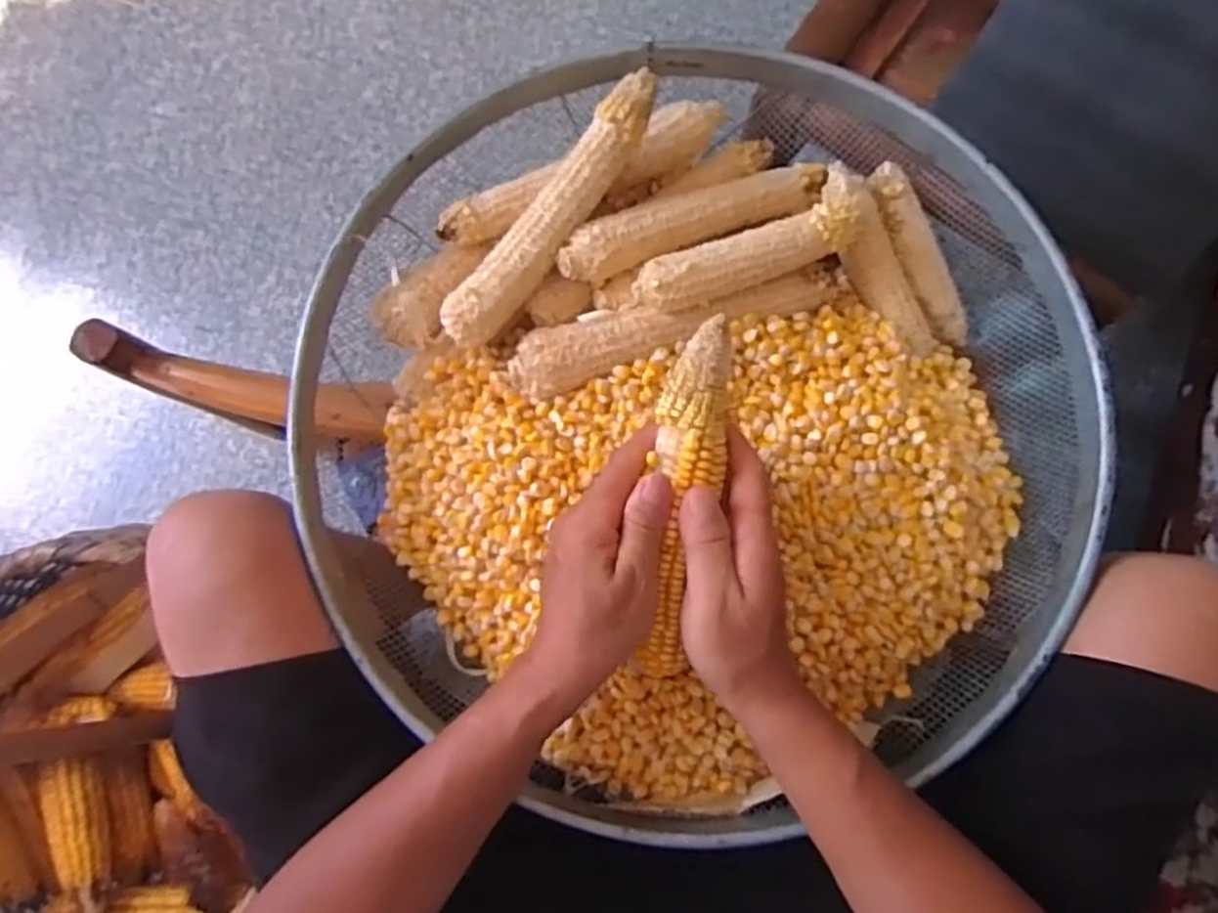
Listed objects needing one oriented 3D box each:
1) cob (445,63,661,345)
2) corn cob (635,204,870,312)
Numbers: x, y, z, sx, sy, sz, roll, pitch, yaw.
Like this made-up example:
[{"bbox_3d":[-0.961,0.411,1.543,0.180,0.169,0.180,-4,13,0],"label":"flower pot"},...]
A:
[{"bbox_3d":[-0.036,-0.158,0.511,0.037,0.028,0.203,39,96,7],"label":"cob"},{"bbox_3d":[0.091,-0.127,0.514,0.151,0.038,0.032,-21,80,-2],"label":"corn cob"}]

